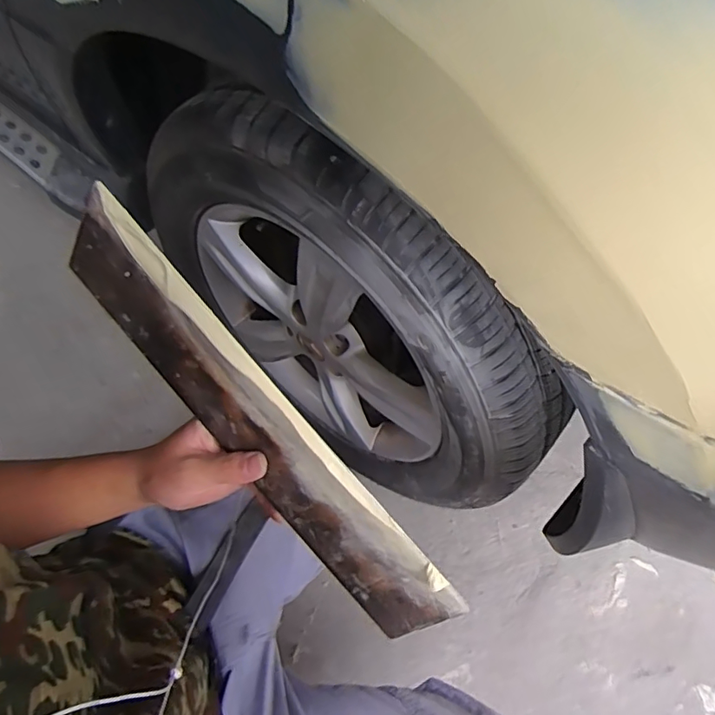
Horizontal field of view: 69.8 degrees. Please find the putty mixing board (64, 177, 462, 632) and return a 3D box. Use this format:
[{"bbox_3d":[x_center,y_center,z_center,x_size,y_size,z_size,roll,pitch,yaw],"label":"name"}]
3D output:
[{"bbox_3d":[-0.073,0.047,0.358,0.361,0.088,0.007,49,38,2],"label":"putty mixing board"}]

